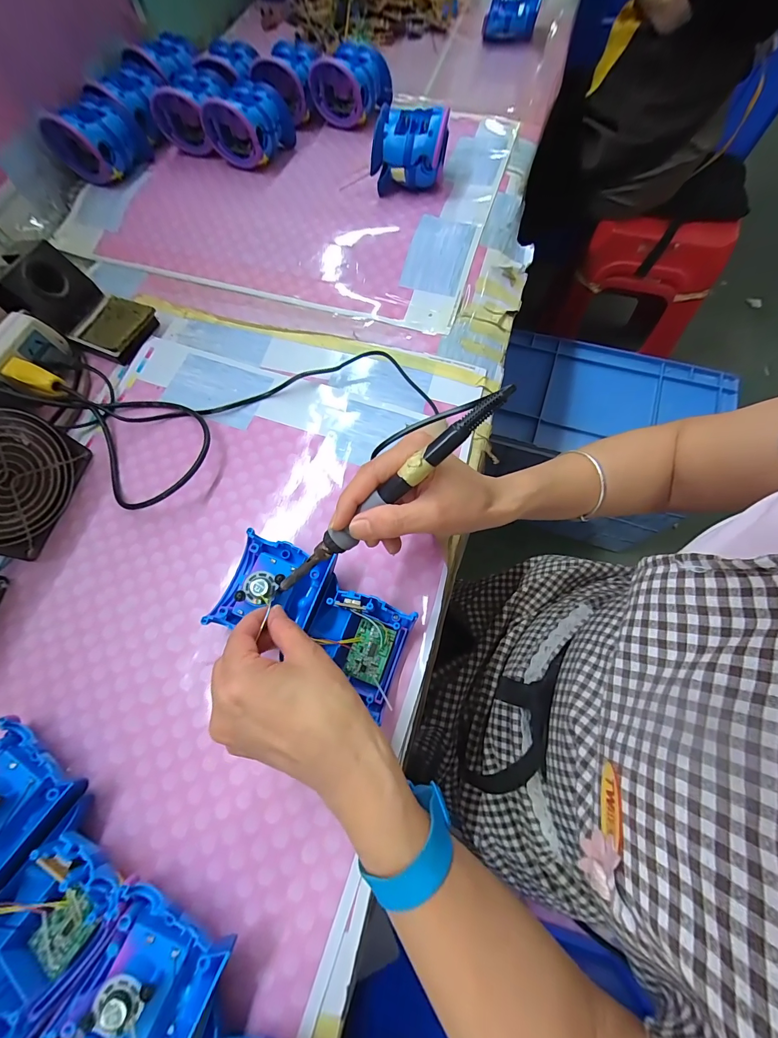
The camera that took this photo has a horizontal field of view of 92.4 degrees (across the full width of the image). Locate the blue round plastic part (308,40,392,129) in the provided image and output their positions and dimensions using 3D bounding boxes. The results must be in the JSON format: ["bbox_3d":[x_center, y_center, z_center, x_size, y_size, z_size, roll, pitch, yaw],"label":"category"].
[{"bbox_3d":[-0.054,-0.603,0.519,0.087,0.067,0.089,37,75,13],"label":"blue round plastic part"}]

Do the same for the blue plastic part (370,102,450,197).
[{"bbox_3d":[0.026,-0.456,0.461,0.088,0.064,0.069,3,70,3],"label":"blue plastic part"}]

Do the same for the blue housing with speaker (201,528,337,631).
[{"bbox_3d":[-0.095,0.056,0.305,0.079,0.034,0.076,14,71,6],"label":"blue housing with speaker"}]

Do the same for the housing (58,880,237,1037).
[{"bbox_3d":[-0.145,0.284,0.227,0.078,0.043,0.087,20,72,8],"label":"housing"}]

